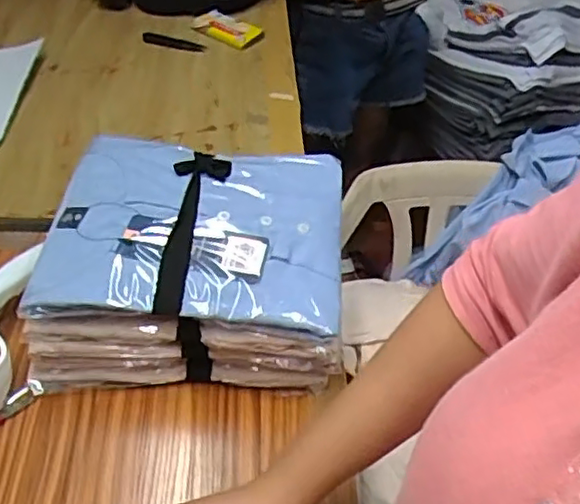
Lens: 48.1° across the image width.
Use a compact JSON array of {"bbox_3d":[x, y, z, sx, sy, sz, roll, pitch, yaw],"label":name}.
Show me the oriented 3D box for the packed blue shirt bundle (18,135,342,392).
[{"bbox_3d":[-0.085,0.010,0.588,0.246,0.119,0.199,2,44,-4],"label":"packed blue shirt bundle"}]

